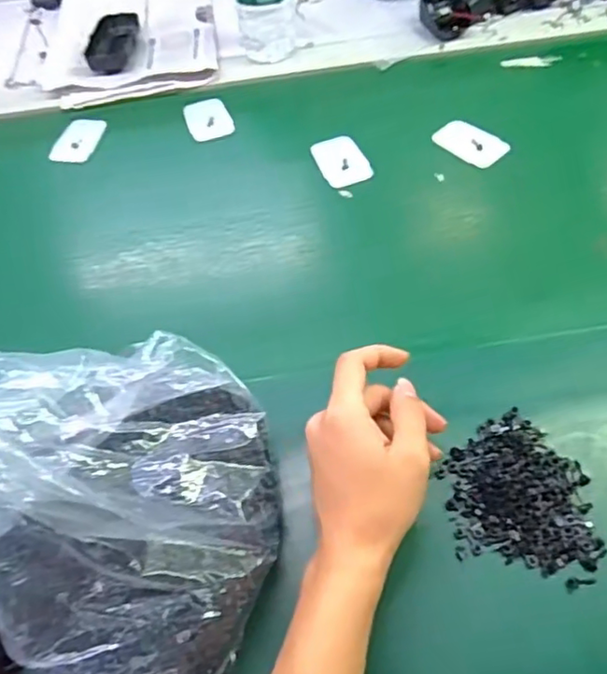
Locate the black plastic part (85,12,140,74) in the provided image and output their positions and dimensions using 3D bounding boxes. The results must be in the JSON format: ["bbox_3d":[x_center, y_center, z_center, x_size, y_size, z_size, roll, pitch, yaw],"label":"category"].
[{"bbox_3d":[-0.233,-0.358,0.727,0.052,0.015,0.102,3,57,7],"label":"black plastic part"}]

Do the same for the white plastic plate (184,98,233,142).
[{"bbox_3d":[-0.103,-0.239,0.650,0.046,0.004,0.058,-19,57,-7],"label":"white plastic plate"}]

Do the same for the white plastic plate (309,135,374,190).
[{"bbox_3d":[0.038,-0.176,0.597,0.046,0.004,0.066,-20,61,-5],"label":"white plastic plate"}]

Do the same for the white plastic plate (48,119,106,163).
[{"bbox_3d":[-0.242,-0.213,0.644,0.042,0.004,0.067,10,58,11],"label":"white plastic plate"}]

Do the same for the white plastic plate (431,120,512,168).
[{"bbox_3d":[0.166,-0.193,0.596,0.045,0.005,0.070,-39,62,-19],"label":"white plastic plate"}]

